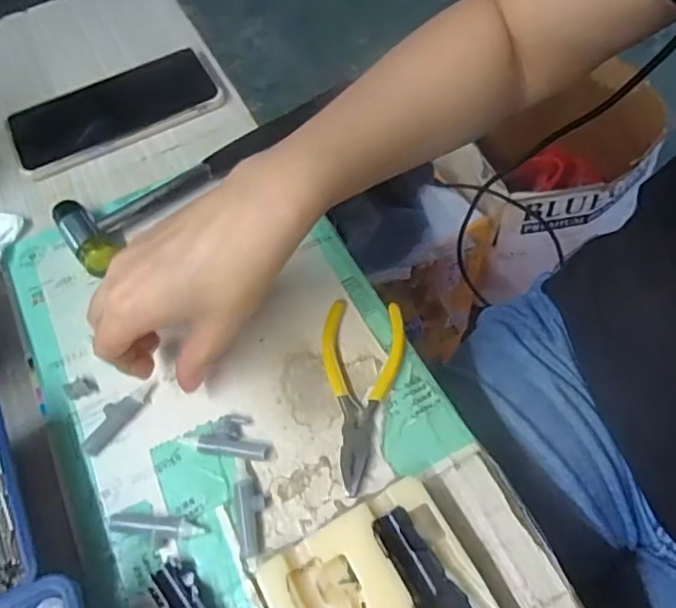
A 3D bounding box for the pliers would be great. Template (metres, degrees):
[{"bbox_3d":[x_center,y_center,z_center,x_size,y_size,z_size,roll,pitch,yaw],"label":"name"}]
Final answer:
[{"bbox_3d":[0.007,0.047,0.328,0.048,0.008,0.113,11,61,11],"label":"pliers"}]

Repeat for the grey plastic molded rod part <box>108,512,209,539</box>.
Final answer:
[{"bbox_3d":[-0.093,0.113,0.296,0.052,0.009,0.011,3,59,6],"label":"grey plastic molded rod part"}]

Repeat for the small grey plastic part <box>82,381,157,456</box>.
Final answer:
[{"bbox_3d":[-0.126,0.063,0.329,0.016,0.008,0.053,36,68,23],"label":"small grey plastic part"}]

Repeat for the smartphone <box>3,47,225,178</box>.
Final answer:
[{"bbox_3d":[-0.177,-0.156,0.455,0.160,0.014,0.076,-27,61,-11],"label":"smartphone"}]

